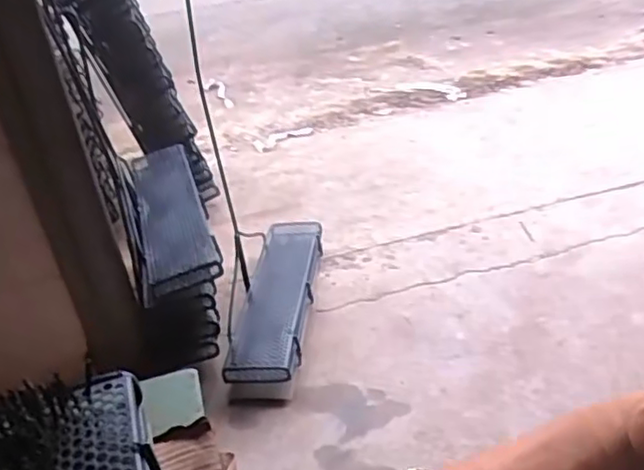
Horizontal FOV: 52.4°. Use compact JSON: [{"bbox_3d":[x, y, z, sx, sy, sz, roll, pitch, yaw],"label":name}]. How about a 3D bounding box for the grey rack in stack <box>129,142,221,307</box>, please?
[{"bbox_3d":[-0.381,-0.071,1.628,0.169,0.100,0.629,-14,33,-10],"label":"grey rack in stack"}]

